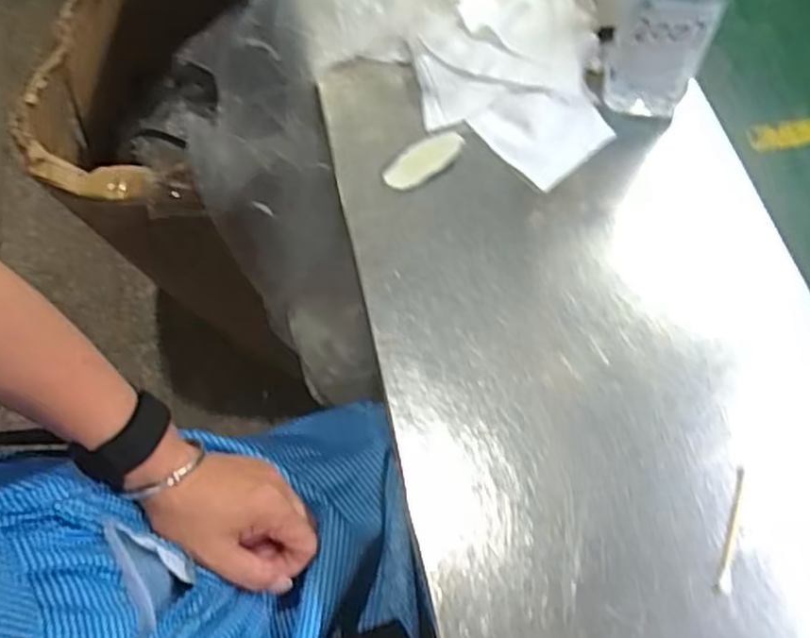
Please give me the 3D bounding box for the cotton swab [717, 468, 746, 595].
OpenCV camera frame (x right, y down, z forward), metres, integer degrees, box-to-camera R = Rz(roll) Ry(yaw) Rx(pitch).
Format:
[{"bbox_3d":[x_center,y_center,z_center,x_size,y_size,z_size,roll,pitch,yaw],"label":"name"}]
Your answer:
[{"bbox_3d":[0.170,0.110,0.386,0.006,0.008,0.066,15,64,9],"label":"cotton swab"}]

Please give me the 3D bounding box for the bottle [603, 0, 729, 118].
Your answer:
[{"bbox_3d":[0.167,-0.198,0.468,0.061,0.184,0.060,19,66,12],"label":"bottle"}]

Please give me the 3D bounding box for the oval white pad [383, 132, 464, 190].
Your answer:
[{"bbox_3d":[0.013,-0.109,0.508,0.063,0.006,0.025,-37,68,-17],"label":"oval white pad"}]

